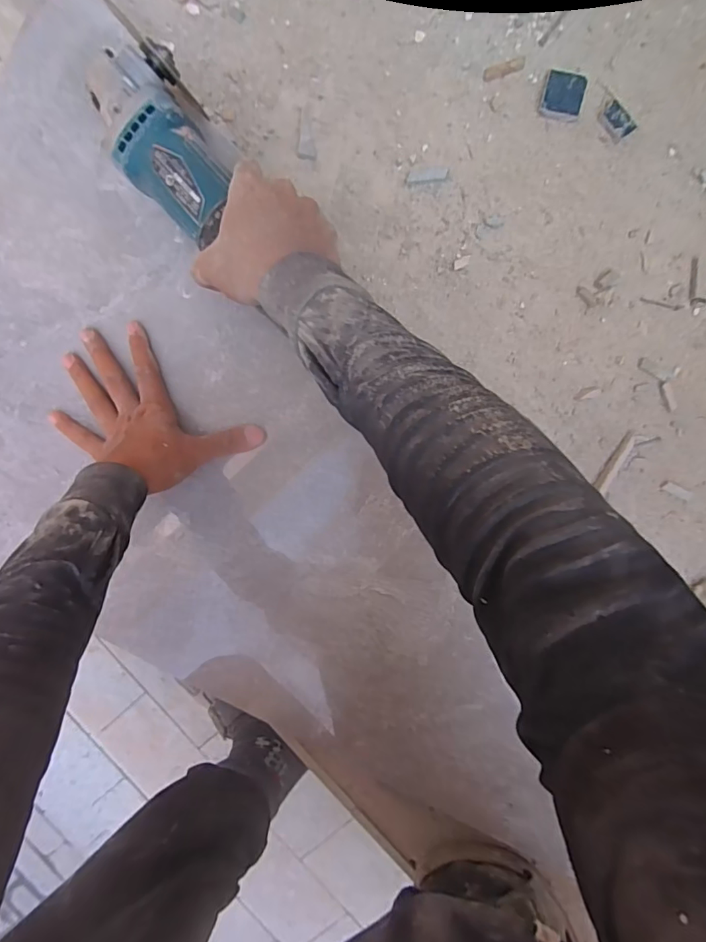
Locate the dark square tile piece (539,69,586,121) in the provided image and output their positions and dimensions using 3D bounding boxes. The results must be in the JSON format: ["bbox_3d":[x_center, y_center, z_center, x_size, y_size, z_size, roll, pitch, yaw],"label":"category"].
[{"bbox_3d":[0.201,-0.359,0.452,0.038,0.010,0.040,14,96,3],"label":"dark square tile piece"}]

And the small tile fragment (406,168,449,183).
[{"bbox_3d":[0.075,-0.295,0.473,0.042,0.004,0.012,-4,95,5],"label":"small tile fragment"}]

